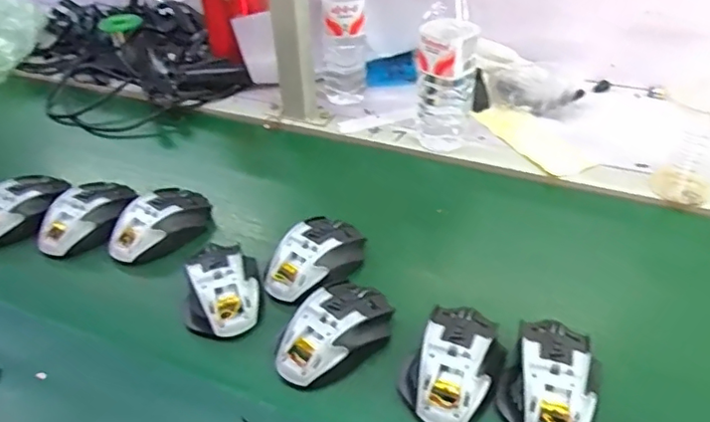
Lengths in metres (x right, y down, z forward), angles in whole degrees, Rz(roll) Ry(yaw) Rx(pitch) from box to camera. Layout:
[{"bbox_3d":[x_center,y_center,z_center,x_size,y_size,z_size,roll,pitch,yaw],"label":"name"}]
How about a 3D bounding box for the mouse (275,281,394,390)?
[{"bbox_3d":[-0.016,0.104,0.511,0.067,0.037,0.115,30,48,31],"label":"mouse"}]

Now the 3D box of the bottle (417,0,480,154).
[{"bbox_3d":[0.111,-0.176,0.706,0.070,0.223,0.058,6,40,7],"label":"bottle"}]

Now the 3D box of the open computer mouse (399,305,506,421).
[{"bbox_3d":[0.082,0.124,0.480,0.069,0.033,0.102,20,44,23],"label":"open computer mouse"}]

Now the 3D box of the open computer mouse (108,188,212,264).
[{"bbox_3d":[-0.217,0.011,0.643,0.070,0.035,0.116,29,48,31],"label":"open computer mouse"}]

